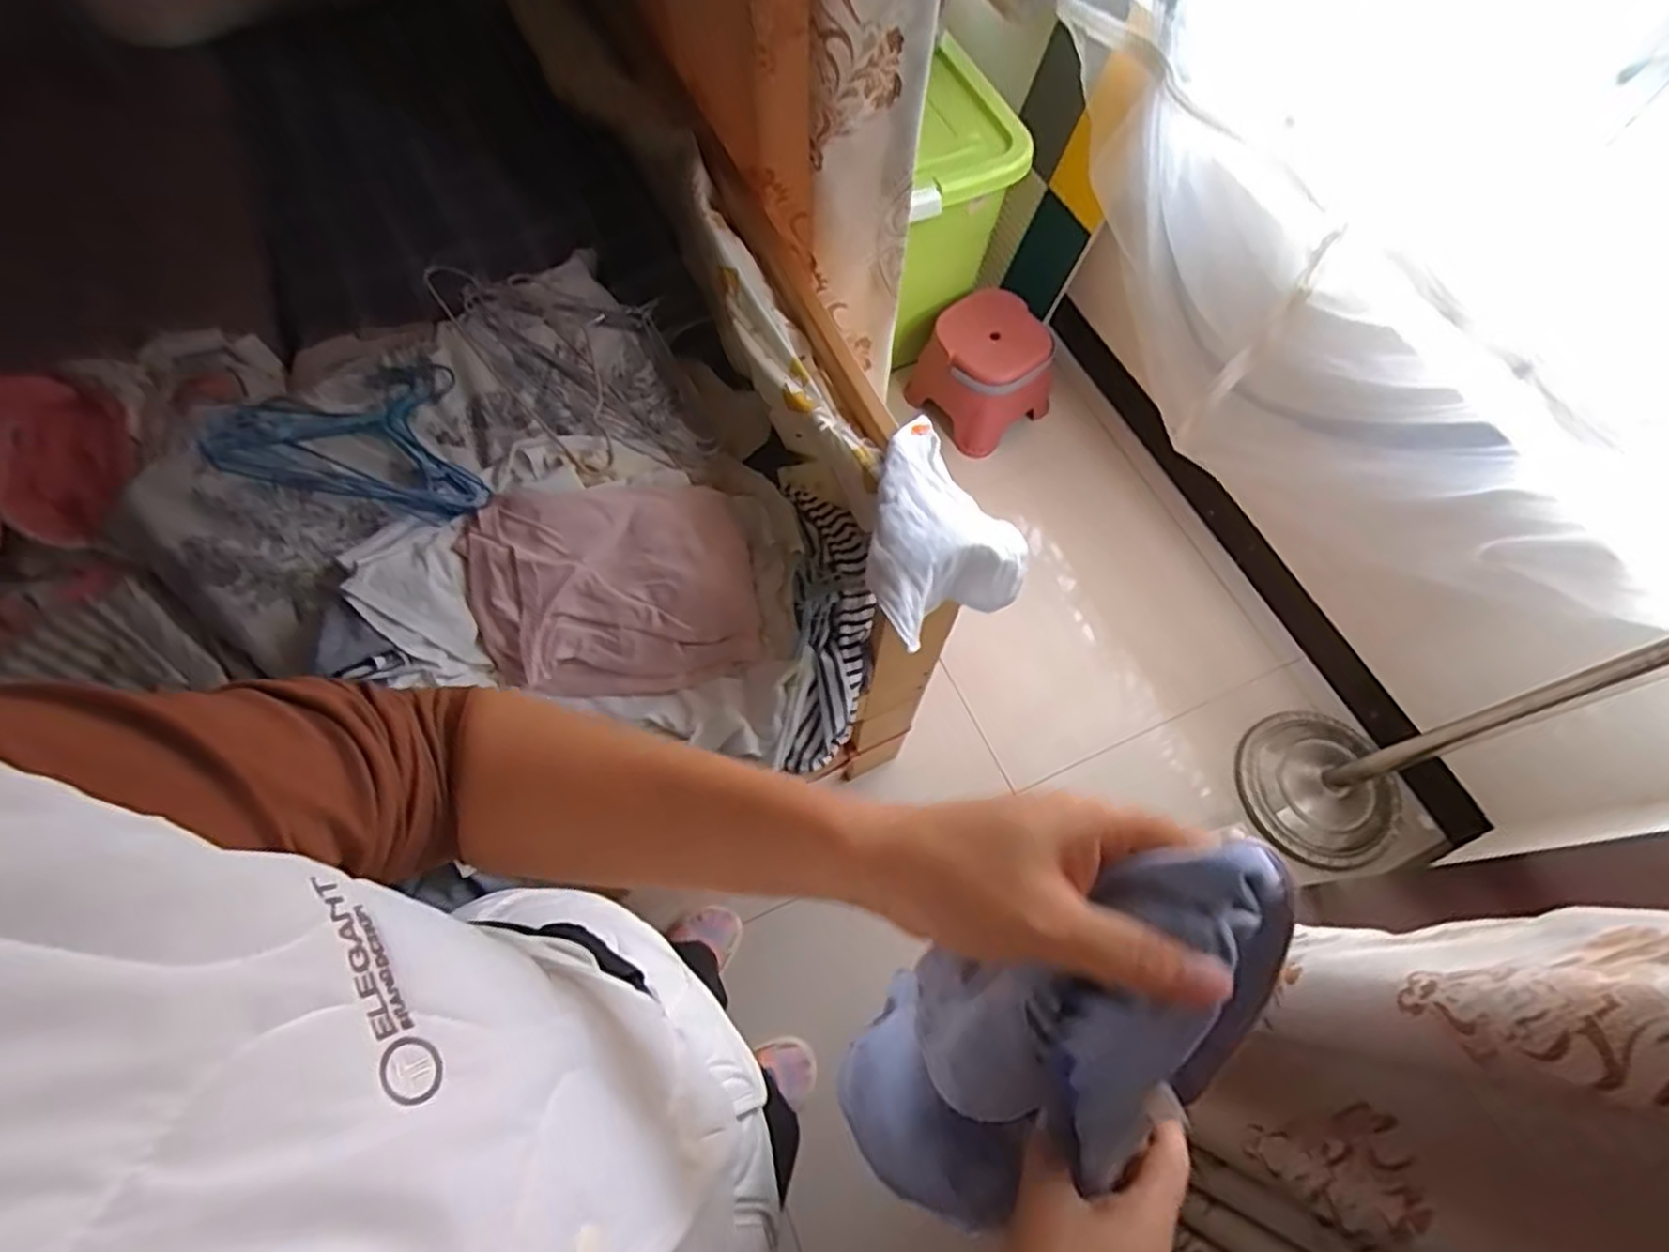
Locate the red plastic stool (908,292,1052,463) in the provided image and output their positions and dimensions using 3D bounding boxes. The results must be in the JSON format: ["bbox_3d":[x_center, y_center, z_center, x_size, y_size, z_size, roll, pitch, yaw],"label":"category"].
[{"bbox_3d":[0.316,-0.542,1.603,0.225,0.209,0.242,-37,72,-16],"label":"red plastic stool"}]

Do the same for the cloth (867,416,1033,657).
[{"bbox_3d":[0.076,-0.085,0.692,0.161,0.081,0.186,-34,71,-15],"label":"cloth"}]

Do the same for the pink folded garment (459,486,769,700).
[{"bbox_3d":[-0.240,-0.046,0.829,0.291,0.118,0.212,-10,66,-6],"label":"pink folded garment"}]

